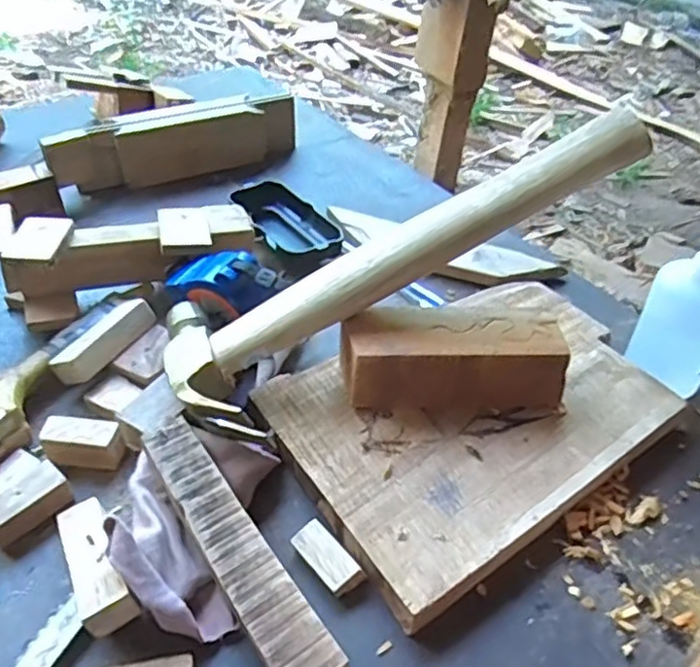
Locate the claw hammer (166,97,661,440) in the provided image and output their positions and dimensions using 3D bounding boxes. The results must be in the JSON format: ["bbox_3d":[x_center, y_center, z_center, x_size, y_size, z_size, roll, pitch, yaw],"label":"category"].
[{"bbox_3d":[0.028,-0.047,0.370,0.283,0.032,0.093,-29,47,0],"label":"claw hammer"}]

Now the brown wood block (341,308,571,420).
[{"bbox_3d":[0.058,0.017,0.376,0.122,0.048,0.042,4,41,-4],"label":"brown wood block"}]

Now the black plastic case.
[{"bbox_3d":[-0.052,-0.084,0.528,0.056,0.027,0.114,-29,53,-35],"label":"black plastic case"}]

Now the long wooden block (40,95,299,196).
[{"bbox_3d":[-0.155,-0.177,0.601,0.225,0.056,0.035,-15,46,-24],"label":"long wooden block"}]

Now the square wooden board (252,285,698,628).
[{"bbox_3d":[0.075,0.044,0.385,0.223,0.028,0.155,-22,49,-29],"label":"square wooden board"}]

